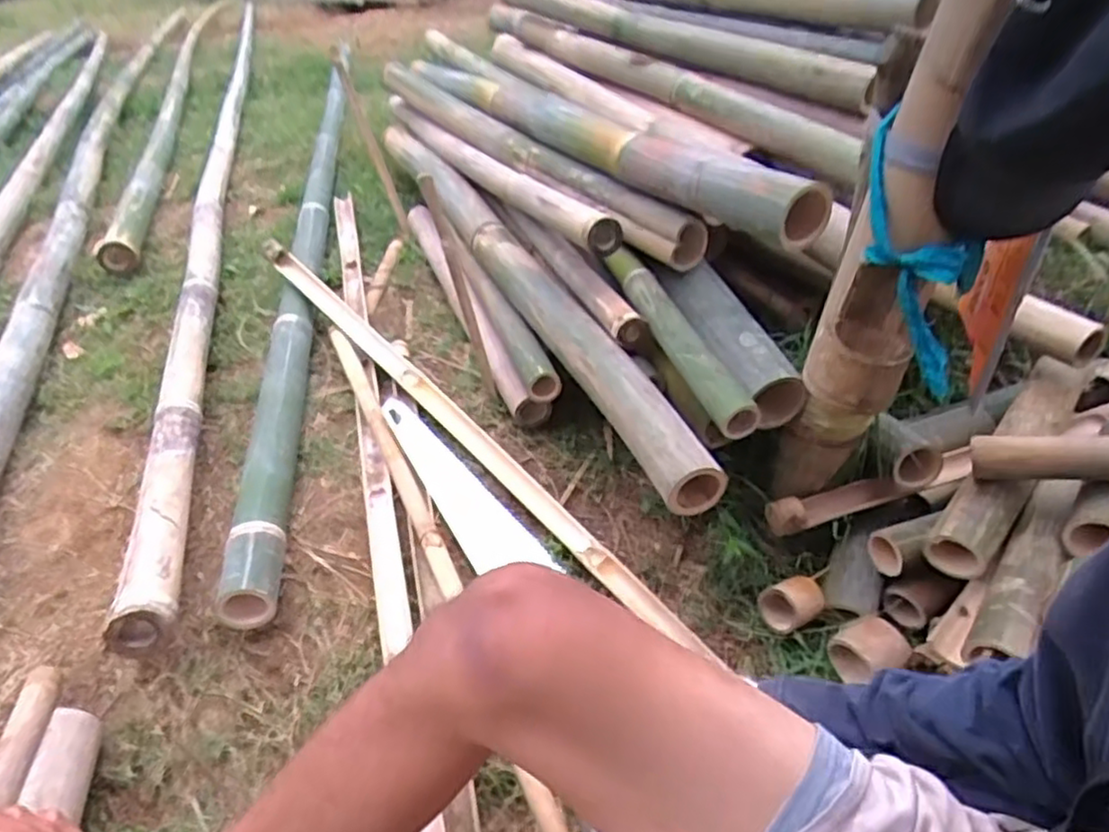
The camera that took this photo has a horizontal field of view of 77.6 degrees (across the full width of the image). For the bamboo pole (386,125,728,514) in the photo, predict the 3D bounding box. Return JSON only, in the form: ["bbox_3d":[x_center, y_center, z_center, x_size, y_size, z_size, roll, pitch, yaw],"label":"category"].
[{"bbox_3d":[-0.121,-0.316,1.270,0.079,0.077,1.442,-19,39,-14],"label":"bamboo pole"}]

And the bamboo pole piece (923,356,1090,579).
[{"bbox_3d":[0.574,0.048,0.862,0.070,0.054,0.357,27,49,36],"label":"bamboo pole piece"}]

